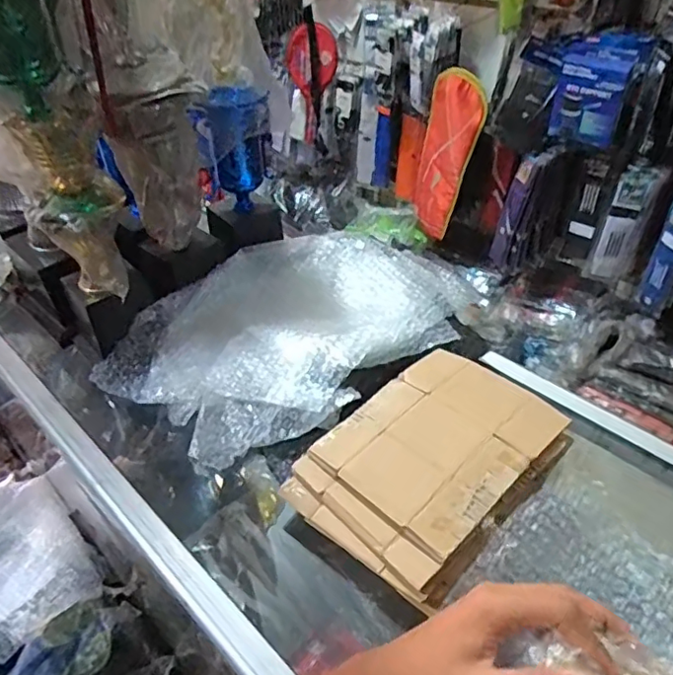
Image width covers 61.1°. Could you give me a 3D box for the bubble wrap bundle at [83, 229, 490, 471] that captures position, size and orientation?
[{"bbox_3d":[-0.035,-0.020,0.700,0.430,0.069,0.269,-31,48,-29],"label":"bubble wrap bundle"}]

